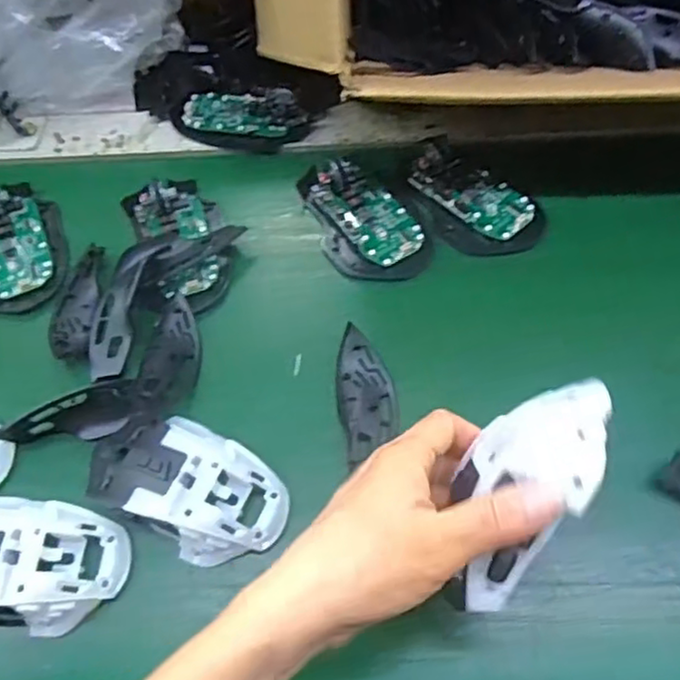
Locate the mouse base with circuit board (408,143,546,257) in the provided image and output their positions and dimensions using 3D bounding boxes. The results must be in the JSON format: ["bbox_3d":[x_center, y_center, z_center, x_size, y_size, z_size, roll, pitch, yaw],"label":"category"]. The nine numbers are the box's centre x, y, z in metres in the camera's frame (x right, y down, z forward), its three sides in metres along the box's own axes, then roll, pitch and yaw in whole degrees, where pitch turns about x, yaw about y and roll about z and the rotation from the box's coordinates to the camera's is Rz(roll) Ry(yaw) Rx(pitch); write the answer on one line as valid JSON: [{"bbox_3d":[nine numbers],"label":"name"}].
[{"bbox_3d":[0.094,-0.102,0.472,0.062,0.019,0.101,-38,65,-16],"label":"mouse base with circuit board"}]

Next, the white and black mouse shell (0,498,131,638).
[{"bbox_3d":[-0.177,0.120,0.357,0.115,0.037,0.063,6,61,8],"label":"white and black mouse shell"}]

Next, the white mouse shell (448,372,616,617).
[{"bbox_3d":[0.077,0.064,0.284,0.050,0.030,0.109,26,85,18],"label":"white mouse shell"}]

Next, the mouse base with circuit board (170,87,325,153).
[{"bbox_3d":[-0.079,-0.181,0.532,0.117,0.020,0.054,5,61,7],"label":"mouse base with circuit board"}]

